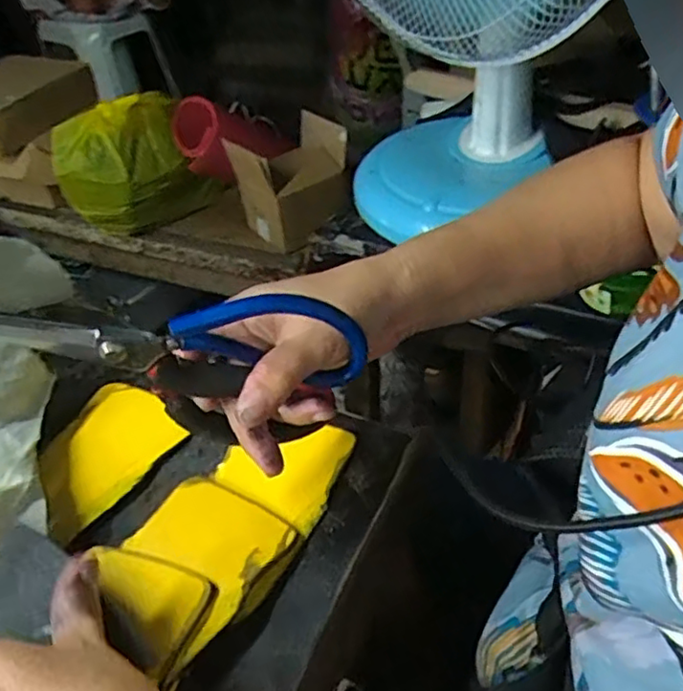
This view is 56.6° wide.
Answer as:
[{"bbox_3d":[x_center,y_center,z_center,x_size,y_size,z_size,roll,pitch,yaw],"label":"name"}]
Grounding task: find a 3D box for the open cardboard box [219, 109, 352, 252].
[{"bbox_3d":[-0.074,-0.262,1.030,0.163,0.157,0.131,-25,45,-18],"label":"open cardboard box"}]

